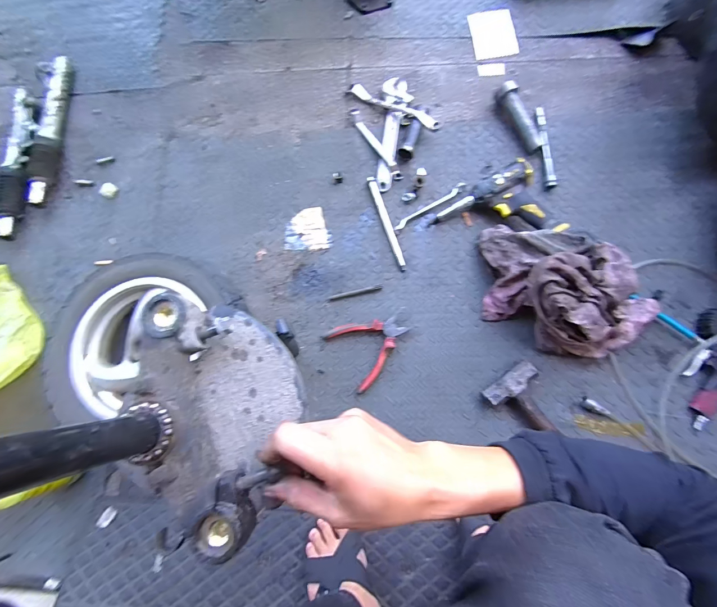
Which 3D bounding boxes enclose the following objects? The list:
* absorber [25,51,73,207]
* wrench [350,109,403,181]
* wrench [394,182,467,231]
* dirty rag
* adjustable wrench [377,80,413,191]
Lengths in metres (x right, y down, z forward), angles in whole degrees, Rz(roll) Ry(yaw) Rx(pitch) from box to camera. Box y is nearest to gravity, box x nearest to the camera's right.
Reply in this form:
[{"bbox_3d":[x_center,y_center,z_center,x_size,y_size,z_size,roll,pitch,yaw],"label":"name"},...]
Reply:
[{"bbox_3d":[-0.739,-0.416,0.815,0.062,0.042,0.389,0,81,4],"label":"absorber"},{"bbox_3d":[0.042,-0.374,0.806,0.024,0.023,0.213,-32,84,-2],"label":"wrench"},{"bbox_3d":[0.162,-0.219,0.770,0.188,0.016,0.020,-32,84,-2],"label":"wrench"},{"bbox_3d":[0.375,-0.022,0.631,0.337,0.148,0.193,31,84,8],"label":"dirty rag"},{"bbox_3d":[0.085,-0.398,0.806,0.068,0.019,0.281,4,83,2],"label":"adjustable wrench"}]

